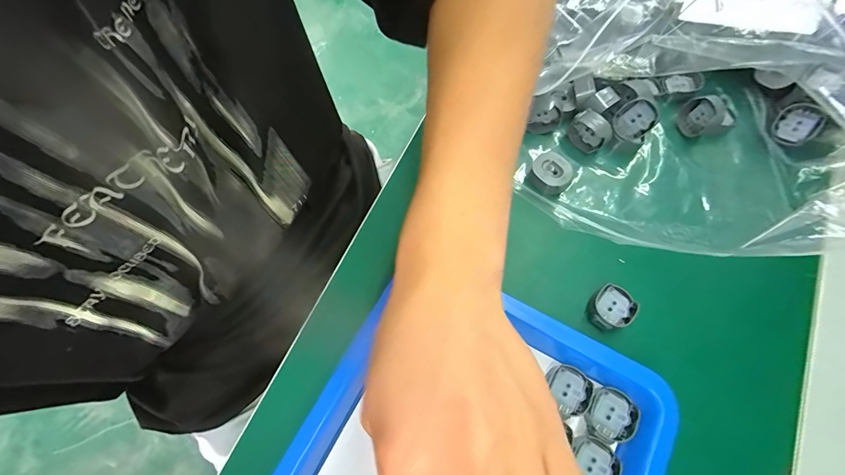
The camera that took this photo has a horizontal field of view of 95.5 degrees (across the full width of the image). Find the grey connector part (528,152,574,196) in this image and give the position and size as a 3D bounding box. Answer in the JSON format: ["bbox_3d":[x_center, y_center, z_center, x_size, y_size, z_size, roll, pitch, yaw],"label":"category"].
[{"bbox_3d":[0.092,-0.045,0.276,0.027,0.014,0.025,41,74,14],"label":"grey connector part"}]

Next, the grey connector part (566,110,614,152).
[{"bbox_3d":[0.123,-0.079,0.283,0.014,0.028,0.029,-29,72,-11],"label":"grey connector part"}]

